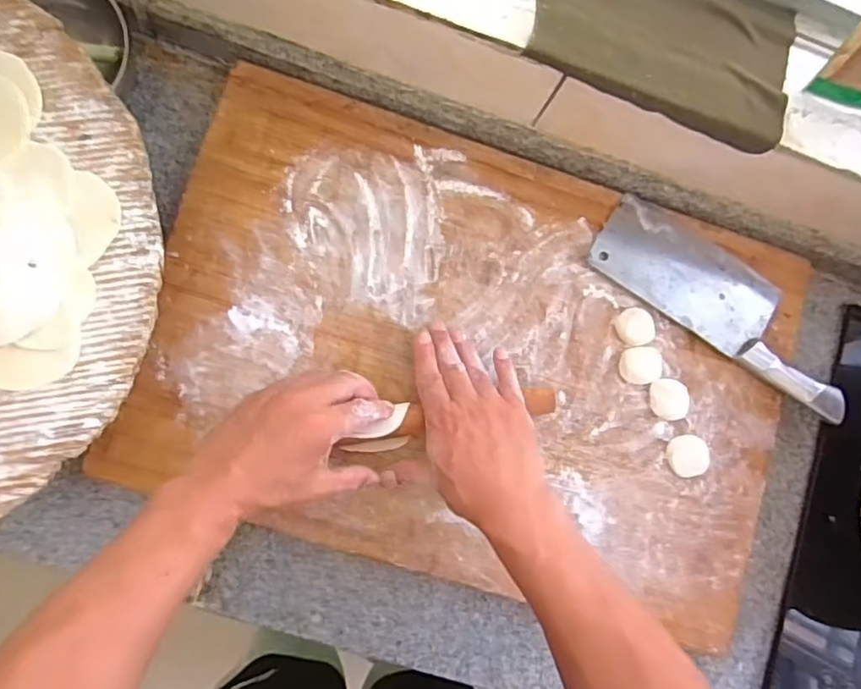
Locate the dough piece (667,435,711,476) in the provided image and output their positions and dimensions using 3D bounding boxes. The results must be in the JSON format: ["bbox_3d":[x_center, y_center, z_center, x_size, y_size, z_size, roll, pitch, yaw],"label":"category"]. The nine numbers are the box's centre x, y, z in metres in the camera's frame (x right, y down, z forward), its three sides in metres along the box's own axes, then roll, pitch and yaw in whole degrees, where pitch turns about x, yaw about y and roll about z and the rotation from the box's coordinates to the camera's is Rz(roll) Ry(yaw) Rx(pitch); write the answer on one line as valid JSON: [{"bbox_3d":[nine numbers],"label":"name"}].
[{"bbox_3d":[0.239,0.103,0.570,0.038,0.010,0.037,1,82,-6],"label":"dough piece"}]

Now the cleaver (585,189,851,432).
[{"bbox_3d":[0.288,-0.044,0.593,0.273,0.032,0.097,33,80,-1],"label":"cleaver"}]

